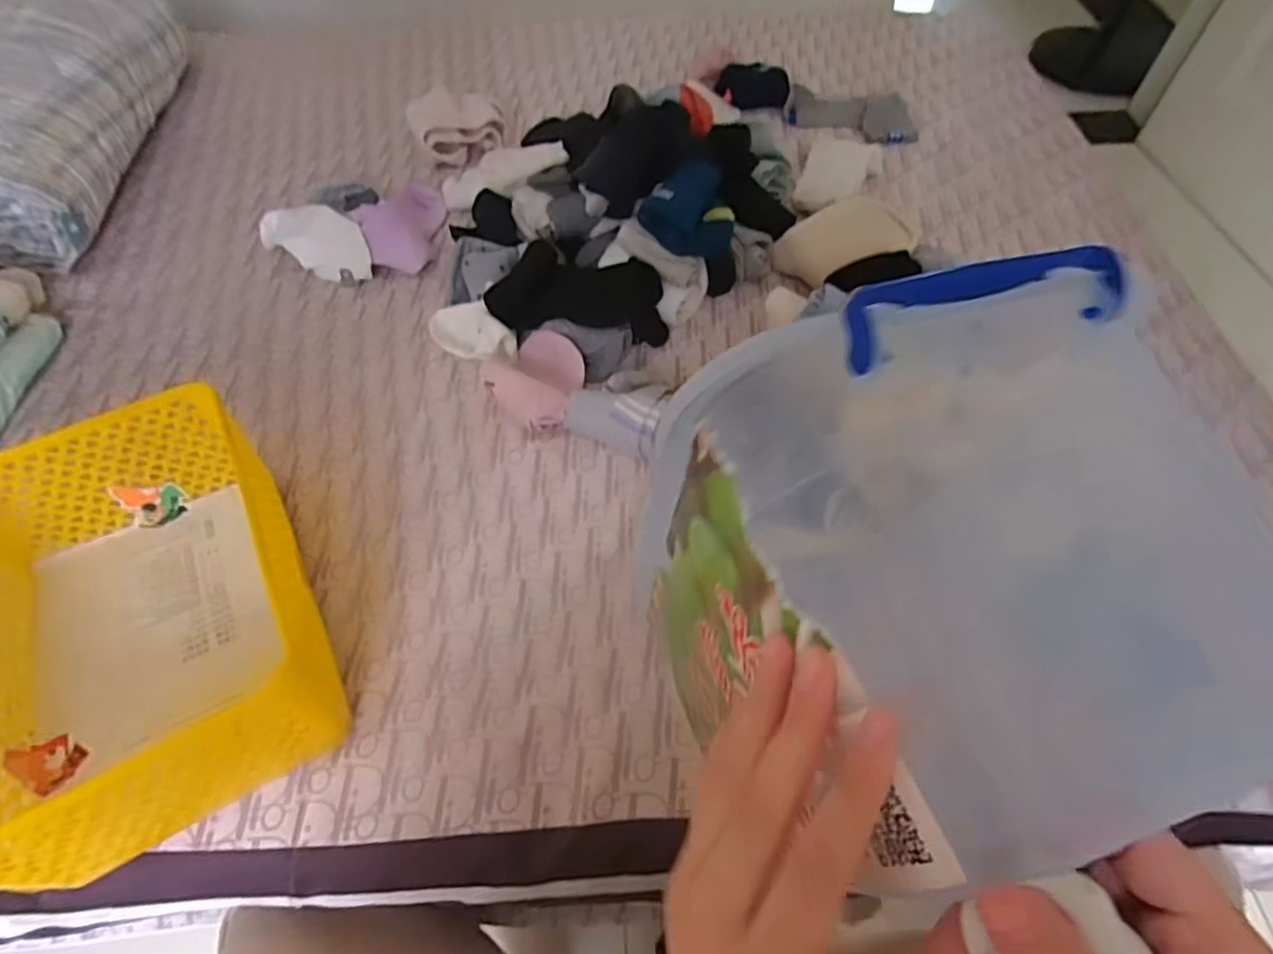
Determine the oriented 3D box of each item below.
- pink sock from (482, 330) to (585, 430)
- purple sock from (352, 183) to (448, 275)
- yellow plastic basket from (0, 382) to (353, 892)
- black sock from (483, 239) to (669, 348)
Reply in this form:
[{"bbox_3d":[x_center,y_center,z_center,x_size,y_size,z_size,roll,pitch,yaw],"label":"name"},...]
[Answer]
[{"bbox_3d":[-0.094,-0.096,0.613,0.085,0.031,0.108,9,60,8],"label":"pink sock"},{"bbox_3d":[-0.257,-0.284,0.725,0.068,0.056,0.124,2,59,3],"label":"purple sock"},{"bbox_3d":[-0.344,0.093,0.457,0.217,0.122,0.282,-26,61,-13],"label":"yellow plastic basket"},{"bbox_3d":[-0.055,-0.179,0.648,0.167,0.060,0.087,-2,59,1],"label":"black sock"}]

